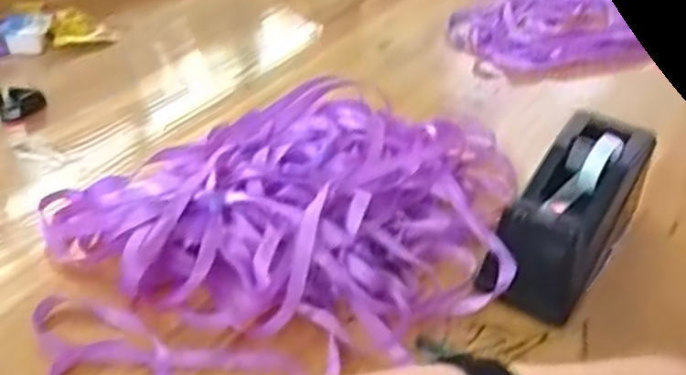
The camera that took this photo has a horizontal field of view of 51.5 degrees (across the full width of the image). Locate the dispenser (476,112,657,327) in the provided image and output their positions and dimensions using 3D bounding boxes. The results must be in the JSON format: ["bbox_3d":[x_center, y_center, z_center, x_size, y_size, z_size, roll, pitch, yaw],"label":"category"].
[{"bbox_3d":[0.142,0.014,0.446,0.055,0.074,0.159,25,51,26],"label":"dispenser"}]

